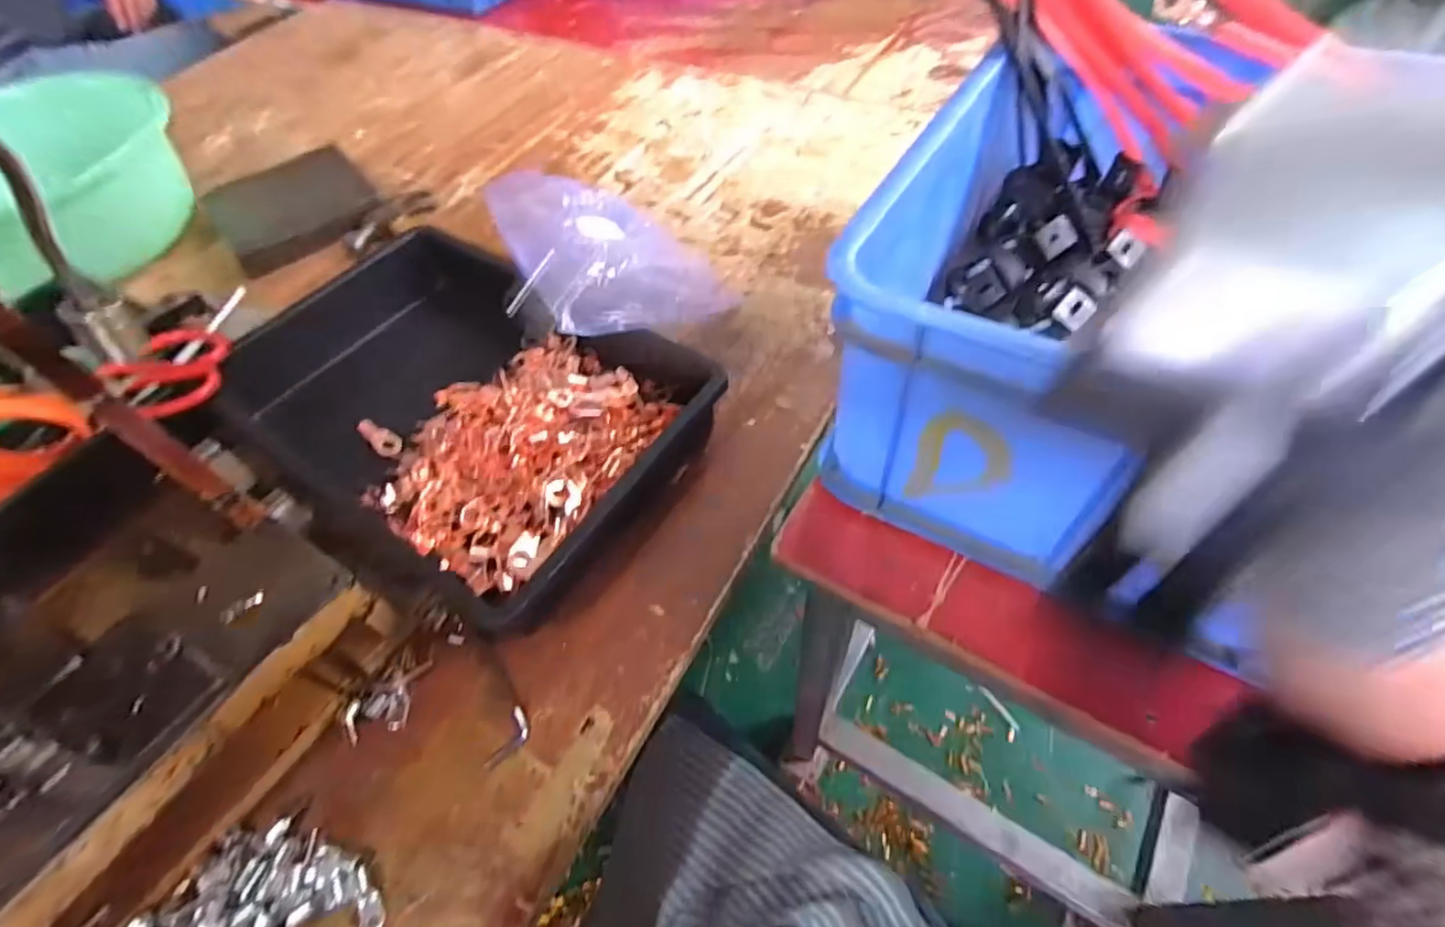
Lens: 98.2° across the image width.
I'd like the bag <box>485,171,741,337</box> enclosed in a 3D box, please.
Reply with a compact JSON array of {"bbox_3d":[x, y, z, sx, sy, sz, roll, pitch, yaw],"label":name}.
[{"bbox_3d":[-0.113,-0.213,0.588,0.172,0.079,0.281,-28,58,-14],"label":"bag"}]

